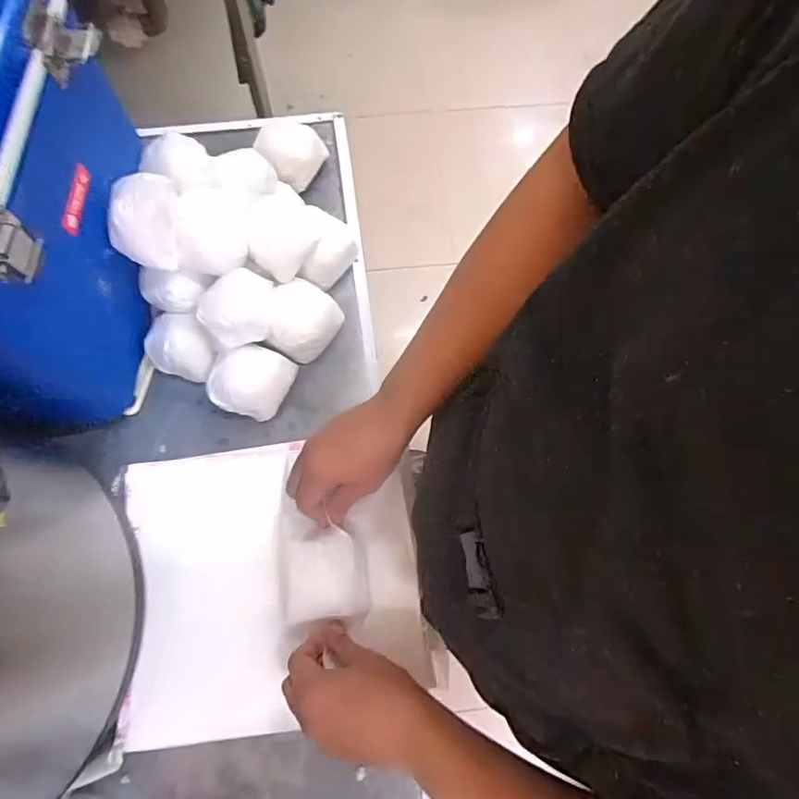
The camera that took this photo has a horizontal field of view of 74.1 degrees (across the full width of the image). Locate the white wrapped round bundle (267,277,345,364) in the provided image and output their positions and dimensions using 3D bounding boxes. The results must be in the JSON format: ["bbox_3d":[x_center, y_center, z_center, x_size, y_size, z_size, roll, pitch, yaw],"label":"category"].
[{"bbox_3d":[-0.100,-0.087,0.583,0.072,0.057,0.088,4,71,0],"label":"white wrapped round bundle"}]

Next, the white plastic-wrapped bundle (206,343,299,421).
[{"bbox_3d":[-0.153,-0.019,0.550,0.070,0.049,0.073,1,71,-2],"label":"white plastic-wrapped bundle"}]

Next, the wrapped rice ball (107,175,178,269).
[{"bbox_3d":[-0.244,-0.175,0.508,0.058,0.053,0.081,-3,71,-3],"label":"wrapped rice ball"}]

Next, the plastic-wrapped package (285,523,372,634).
[{"bbox_3d":[-0.067,0.167,0.495,0.074,0.026,0.084,-4,71,-3],"label":"plastic-wrapped package"}]

